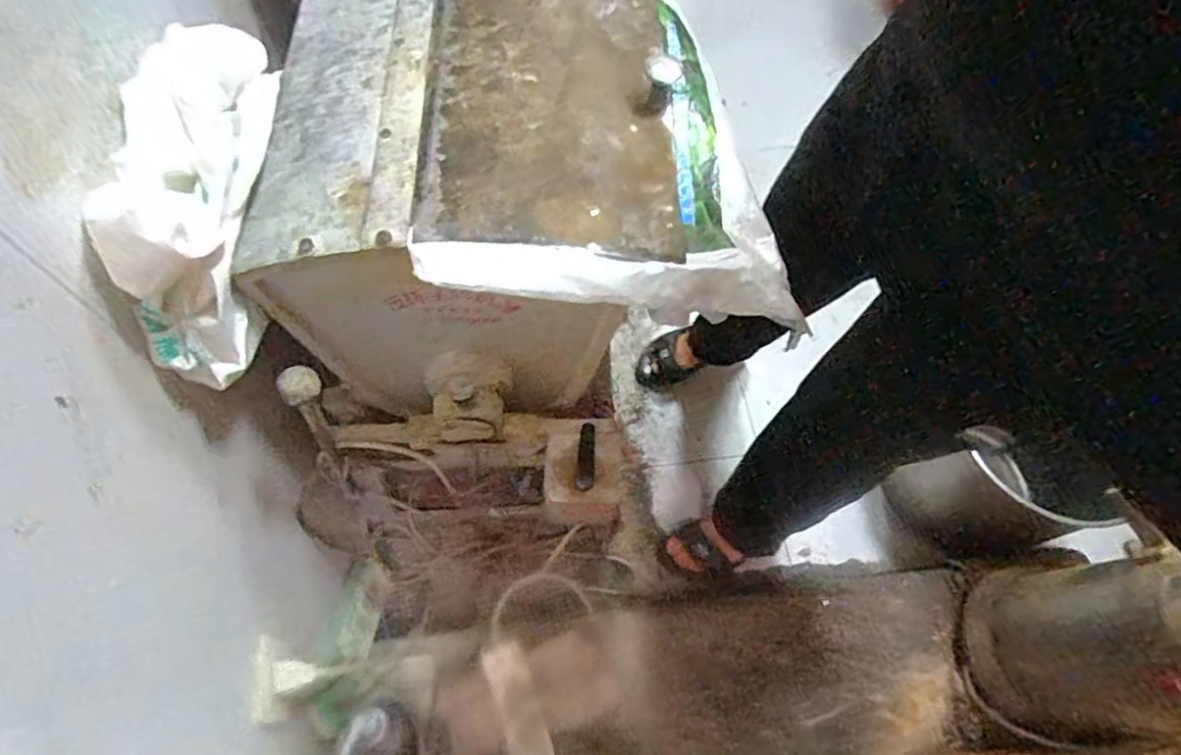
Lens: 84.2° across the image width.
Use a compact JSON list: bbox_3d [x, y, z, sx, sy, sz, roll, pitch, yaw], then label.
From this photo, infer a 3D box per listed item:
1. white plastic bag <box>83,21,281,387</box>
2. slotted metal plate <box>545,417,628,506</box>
[{"bbox_3d":[-0.343,-0.178,0.609,0.107,0.201,0.343,-7,64,-6],"label":"white plastic bag"},{"bbox_3d":[-0.006,0.098,0.787,0.093,0.018,0.104,-1,63,-3],"label":"slotted metal plate"}]

